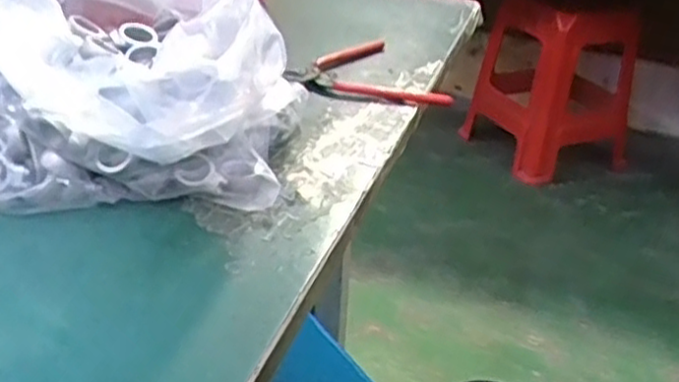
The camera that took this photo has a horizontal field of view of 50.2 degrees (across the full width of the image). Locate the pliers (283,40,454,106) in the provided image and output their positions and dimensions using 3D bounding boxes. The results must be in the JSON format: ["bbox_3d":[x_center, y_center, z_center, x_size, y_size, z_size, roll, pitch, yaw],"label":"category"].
[{"bbox_3d":[0.030,-0.108,0.630,0.139,0.025,0.096,8,29,8],"label":"pliers"}]

